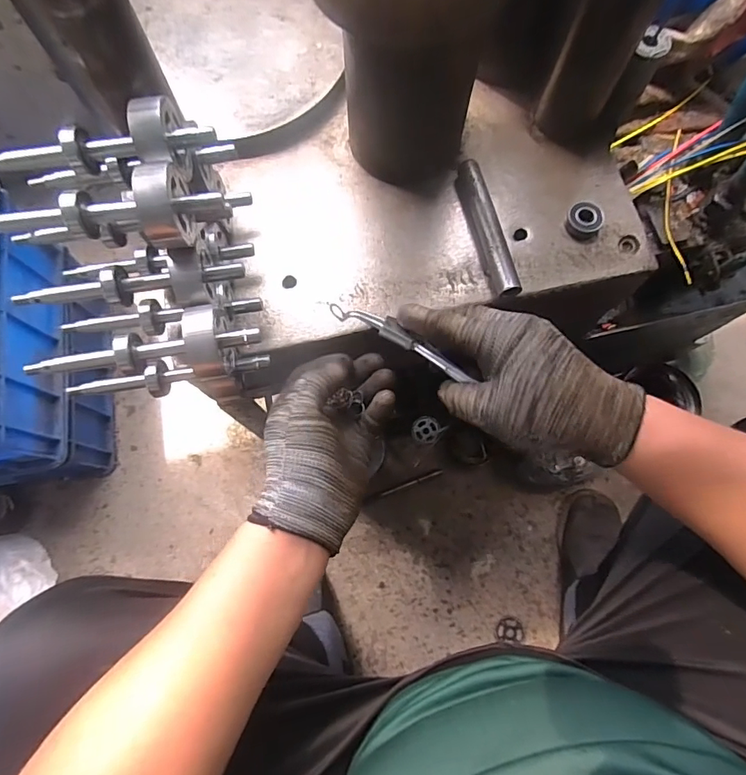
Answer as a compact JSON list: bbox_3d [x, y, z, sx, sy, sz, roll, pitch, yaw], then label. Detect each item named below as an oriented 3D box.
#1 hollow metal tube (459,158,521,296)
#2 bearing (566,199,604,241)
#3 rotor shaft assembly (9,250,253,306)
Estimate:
[{"bbox_3d":[0.108,-0.150,0.435,0.020,0.020,0.141,-12,74,-3],"label":"hollow metal tube"},{"bbox_3d":[0.202,-0.160,0.441,0.032,0.013,0.036,17,75,5],"label":"bearing"},{"bbox_3d":[-0.174,-0.073,0.332,0.156,0.038,0.036,-3,74,-1],"label":"rotor shaft assembly"}]

